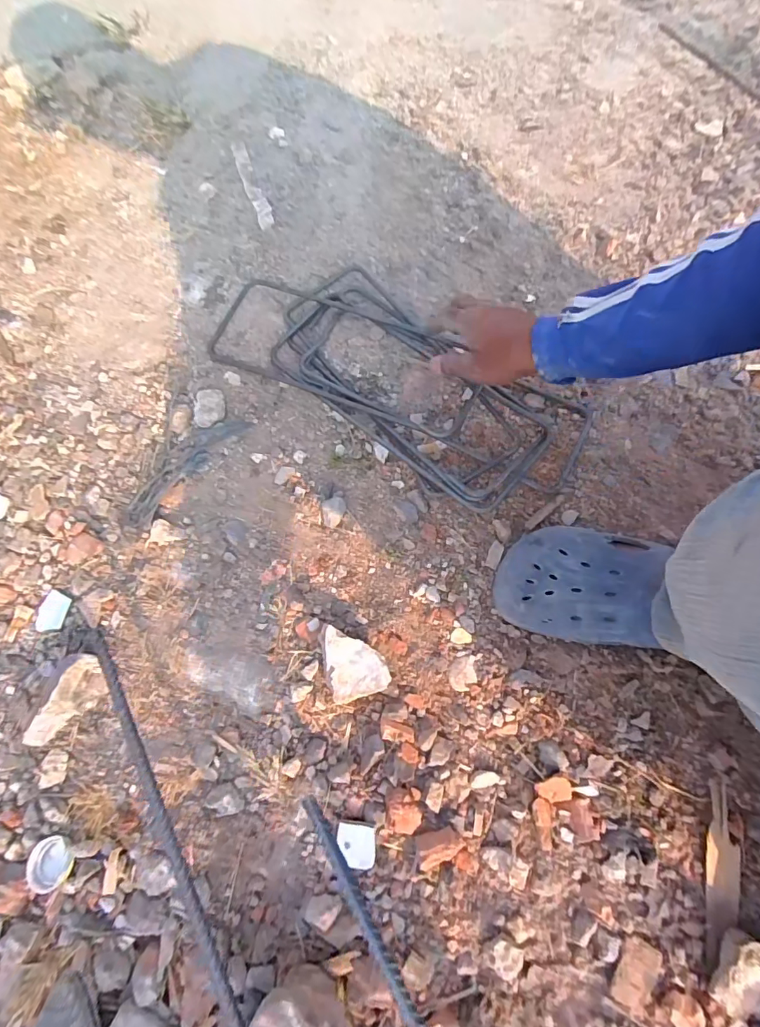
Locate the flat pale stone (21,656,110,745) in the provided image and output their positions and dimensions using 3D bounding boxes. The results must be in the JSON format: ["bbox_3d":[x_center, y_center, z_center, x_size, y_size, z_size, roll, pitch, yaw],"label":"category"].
[{"bbox_3d":[-0.305,0.183,0.458,0.042,0.025,0.086,46,59,-26],"label":"flat pale stone"}]

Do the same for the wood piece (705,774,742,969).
[{"bbox_3d":[0.303,0.311,0.411,0.030,0.007,0.138,9,71,3],"label":"wood piece"}]

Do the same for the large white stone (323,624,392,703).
[{"bbox_3d":[-0.025,0.146,0.471,0.057,0.028,0.069,-13,72,-5],"label":"large white stone"}]

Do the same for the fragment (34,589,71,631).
[{"bbox_3d":[-0.355,0.106,0.508,0.031,0.004,0.043,9,71,2],"label":"fragment"}]

